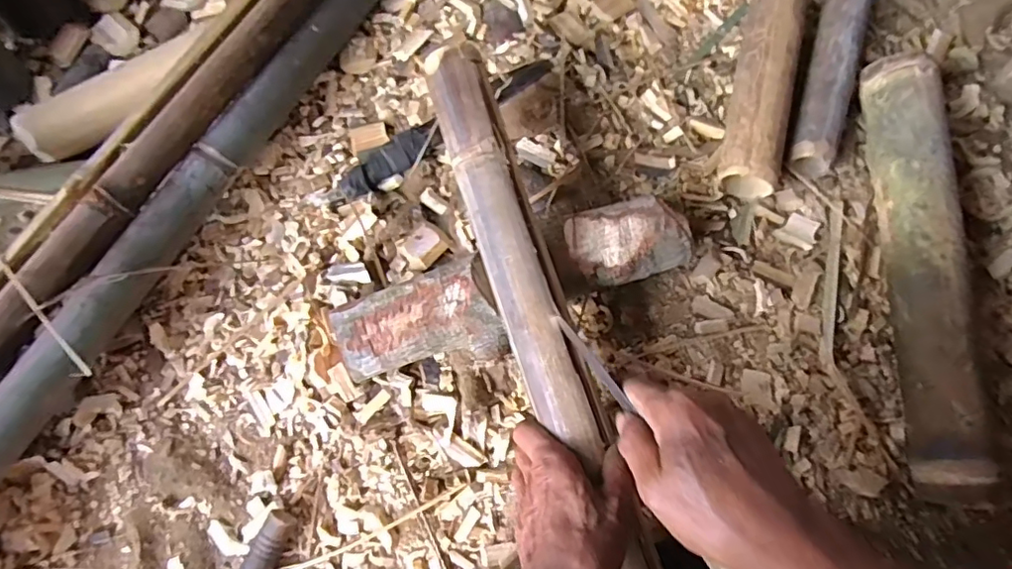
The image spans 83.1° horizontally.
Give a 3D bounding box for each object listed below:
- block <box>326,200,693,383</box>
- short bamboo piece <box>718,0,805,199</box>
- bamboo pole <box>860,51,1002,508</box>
[{"bbox_3d":[0.010,0.004,0.525,0.323,0.061,0.089,-21,76,-6],"label":"block"},{"bbox_3d":[0.266,-0.212,0.588,0.060,0.061,0.249,13,76,4],"label":"short bamboo piece"},{"bbox_3d":[0.385,-0.016,0.530,0.054,0.070,0.404,1,75,1],"label":"bamboo pole"}]

